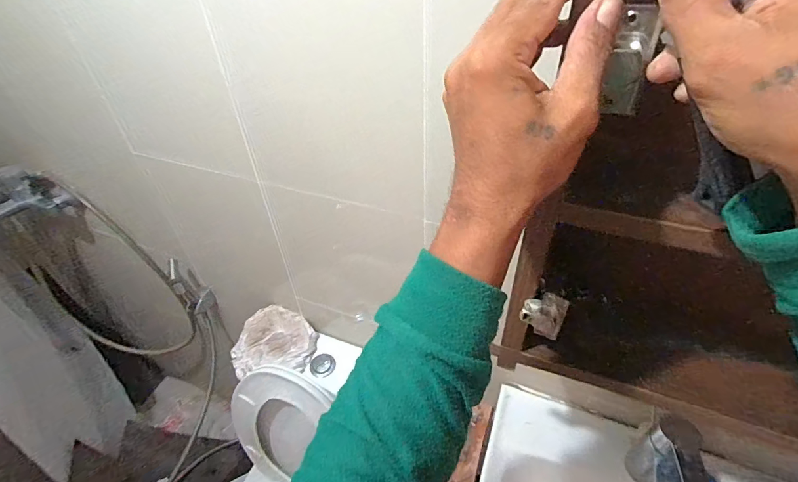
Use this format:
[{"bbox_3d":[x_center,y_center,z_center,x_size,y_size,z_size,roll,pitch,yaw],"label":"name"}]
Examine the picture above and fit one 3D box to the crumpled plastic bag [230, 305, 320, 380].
[{"bbox_3d":[-0.273,0.226,0.902,0.184,0.054,0.164,7,42,13],"label":"crumpled plastic bag"}]

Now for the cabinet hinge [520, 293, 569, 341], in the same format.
[{"bbox_3d":[0.140,0.073,0.397,0.039,0.049,0.017,15,44,20],"label":"cabinet hinge"}]

